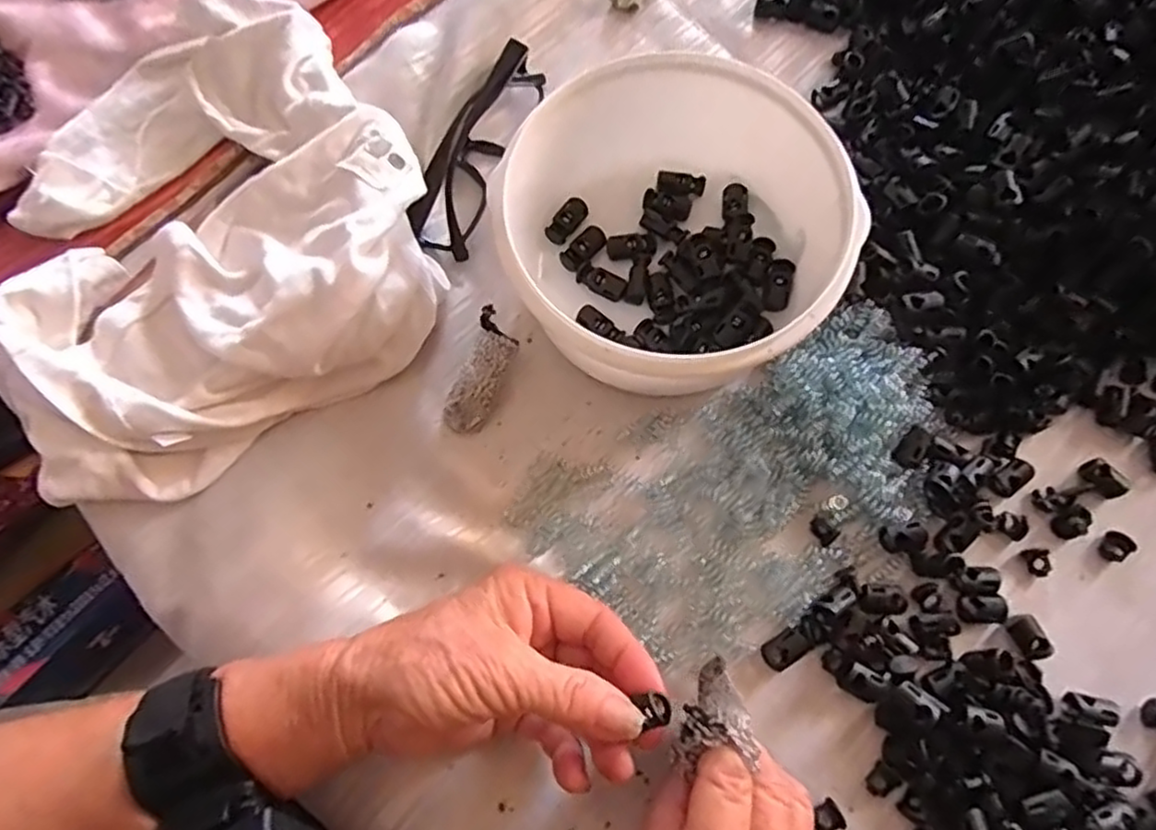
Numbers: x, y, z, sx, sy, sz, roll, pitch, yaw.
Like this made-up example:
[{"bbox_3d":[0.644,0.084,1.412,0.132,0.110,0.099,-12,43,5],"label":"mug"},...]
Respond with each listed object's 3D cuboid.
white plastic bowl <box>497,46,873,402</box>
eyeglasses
[{"bbox_3d":[0.043,-0.081,0.336,0.156,0.076,0.145,0,73,2],"label":"white plastic bowl"},{"bbox_3d":[-0.054,-0.153,0.381,0.027,0.031,0.129,19,74,7],"label":"eyeglasses"}]

